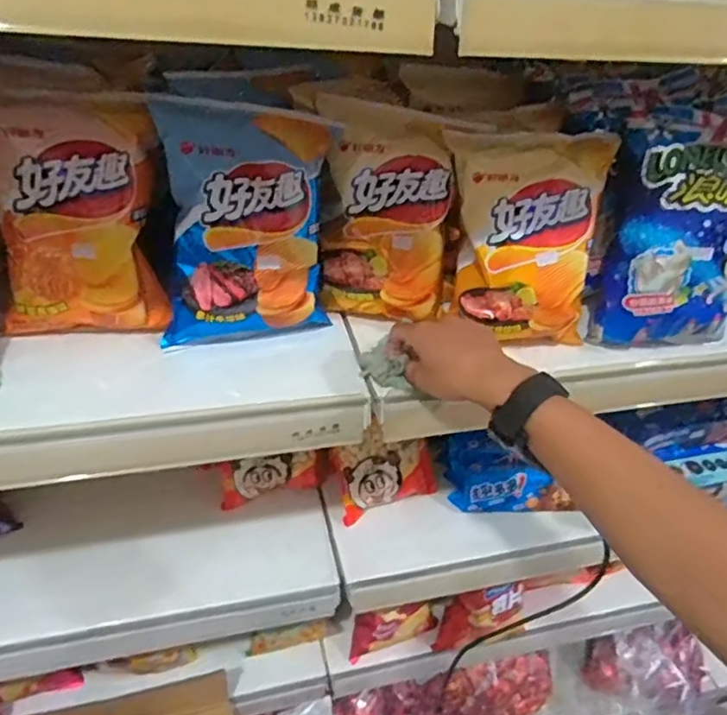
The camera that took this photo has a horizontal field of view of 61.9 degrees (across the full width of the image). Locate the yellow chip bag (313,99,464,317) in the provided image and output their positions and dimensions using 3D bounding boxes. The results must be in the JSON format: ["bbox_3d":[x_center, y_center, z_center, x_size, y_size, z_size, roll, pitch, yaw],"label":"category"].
[{"bbox_3d":[0.021,-0.145,0.616,0.135,0.208,0.060,9,20,2],"label":"yellow chip bag"}]

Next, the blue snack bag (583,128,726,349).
[{"bbox_3d":[0.324,-0.115,0.615,0.147,0.199,0.090,-2,42,-11],"label":"blue snack bag"}]

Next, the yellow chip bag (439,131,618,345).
[{"bbox_3d":[0.159,-0.119,0.603,0.152,0.211,0.074,-1,6,-3],"label":"yellow chip bag"}]

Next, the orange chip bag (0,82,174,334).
[{"bbox_3d":[-0.253,-0.129,0.545,0.139,0.215,0.060,-3,15,-11],"label":"orange chip bag"}]

